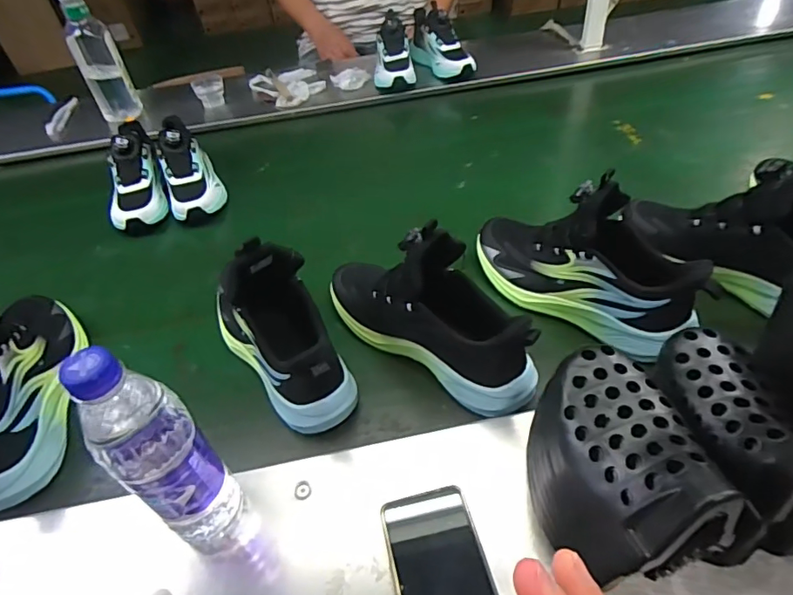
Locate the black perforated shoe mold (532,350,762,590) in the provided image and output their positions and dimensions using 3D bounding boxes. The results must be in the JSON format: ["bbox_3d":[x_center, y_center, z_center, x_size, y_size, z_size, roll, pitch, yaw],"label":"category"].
[{"bbox_3d":[0.165,0.125,0.384,0.104,0.123,0.156,-15,46,-8],"label":"black perforated shoe mold"}]

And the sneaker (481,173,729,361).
[{"bbox_3d":[0.208,-0.048,0.579,0.087,0.166,0.258,-38,53,-27],"label":"sneaker"}]

